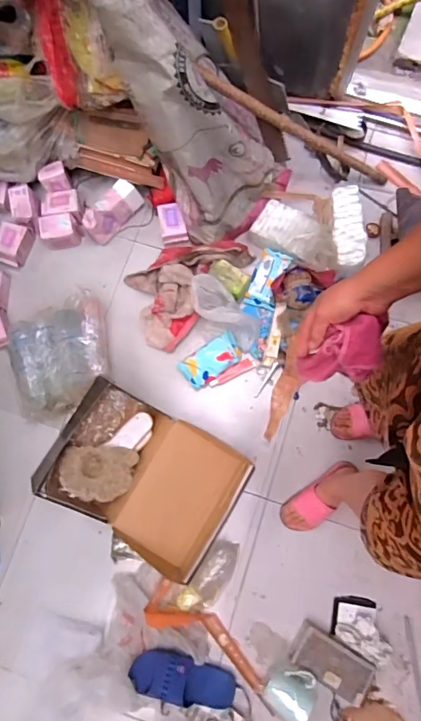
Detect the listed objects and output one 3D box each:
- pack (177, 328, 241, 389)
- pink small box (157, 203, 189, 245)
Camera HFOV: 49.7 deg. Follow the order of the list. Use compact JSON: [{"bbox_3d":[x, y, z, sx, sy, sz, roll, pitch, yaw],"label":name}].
[{"bbox_3d":[0.003,-0.004,1.288,0.180,0.045,0.102,-34,79,-6],"label":"pack"},{"bbox_3d":[-0.112,-0.399,1.317,0.074,0.051,0.111,-11,75,-2],"label":"pink small box"}]

